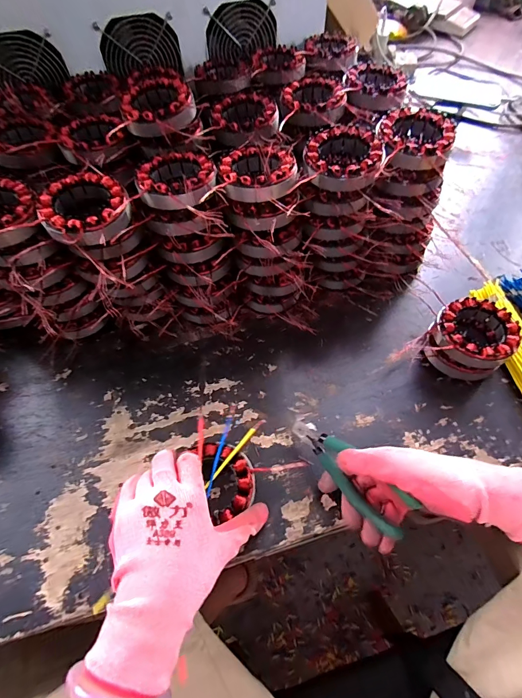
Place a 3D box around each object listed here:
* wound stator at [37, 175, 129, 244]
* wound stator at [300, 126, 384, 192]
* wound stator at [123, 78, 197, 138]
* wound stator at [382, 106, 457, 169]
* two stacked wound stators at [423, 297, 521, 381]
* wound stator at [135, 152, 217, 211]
[{"bbox_3d":[-0.181,-0.142,0.364,0.082,0.033,0.089,-1,57,1],"label":"wound stator"},{"bbox_3d":[0.092,-0.215,0.393,0.083,0.032,0.086,3,58,3],"label":"wound stator"},{"bbox_3d":[-0.122,-0.288,0.415,0.083,0.030,0.088,-14,58,-7],"label":"wound stator"},{"bbox_3d":[0.179,-0.245,0.400,0.077,0.031,0.085,17,59,12],"label":"wound stator"},{"bbox_3d":[0.251,-0.010,0.425,0.082,0.067,0.086,39,66,23],"label":"two stacked wound stators"},{"bbox_3d":[-0.091,-0.182,0.376,0.083,0.028,0.094,-4,57,-1],"label":"wound stator"}]

